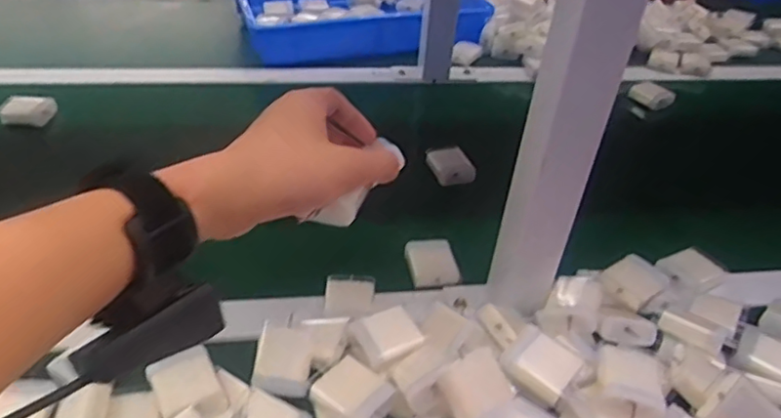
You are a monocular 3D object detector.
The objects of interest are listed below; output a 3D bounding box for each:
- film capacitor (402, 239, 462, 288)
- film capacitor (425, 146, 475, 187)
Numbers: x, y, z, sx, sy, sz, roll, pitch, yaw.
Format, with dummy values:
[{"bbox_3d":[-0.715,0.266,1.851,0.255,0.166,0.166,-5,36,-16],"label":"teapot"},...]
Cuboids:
[{"bbox_3d":[0.038,0.049,0.549,0.042,0.018,0.047,-5,38,-11],"label":"film capacitor"},{"bbox_3d":[0.066,-0.048,0.672,0.041,0.025,0.046,-10,39,-18],"label":"film capacitor"}]

